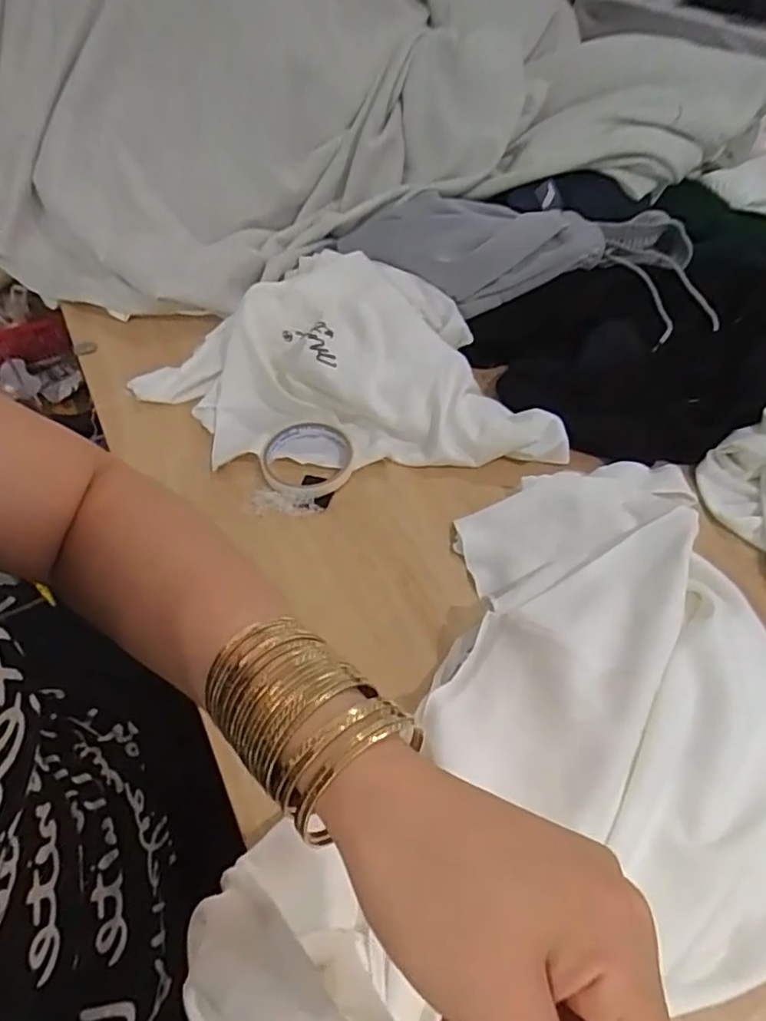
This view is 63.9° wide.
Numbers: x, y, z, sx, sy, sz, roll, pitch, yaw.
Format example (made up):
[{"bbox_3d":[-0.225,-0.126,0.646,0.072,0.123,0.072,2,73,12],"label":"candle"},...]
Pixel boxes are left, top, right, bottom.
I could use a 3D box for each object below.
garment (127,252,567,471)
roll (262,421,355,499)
[{"bbox_3d":[-0.042,-0.179,0.650,0.419,0.078,0.290,0,51,0],"label":"garment"},{"bbox_3d":[-0.071,-0.047,0.582,0.086,0.017,0.088,0,51,0],"label":"roll"}]

